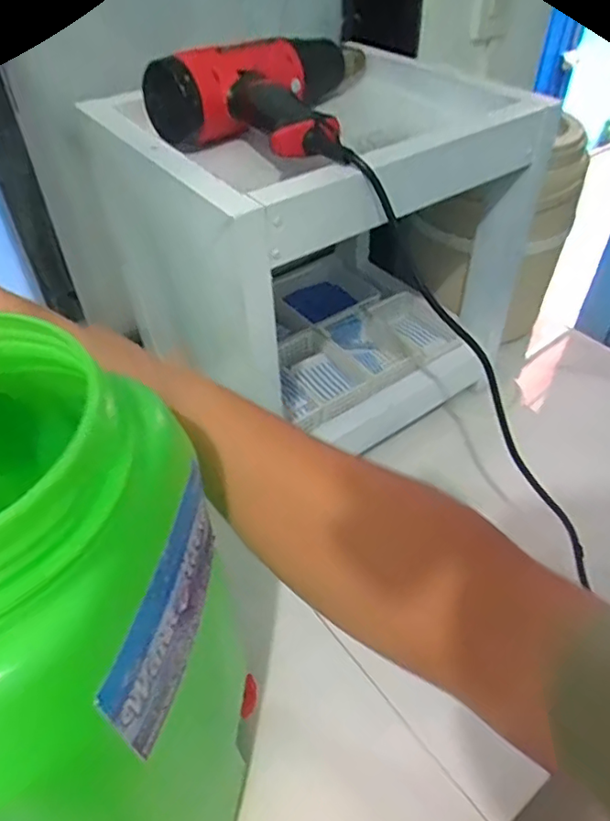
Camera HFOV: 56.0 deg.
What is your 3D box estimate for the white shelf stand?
[{"bbox_3d":[0.022,-0.171,0.638,0.368,0.309,0.296,-30,52,-26],"label":"white shelf stand"}]

